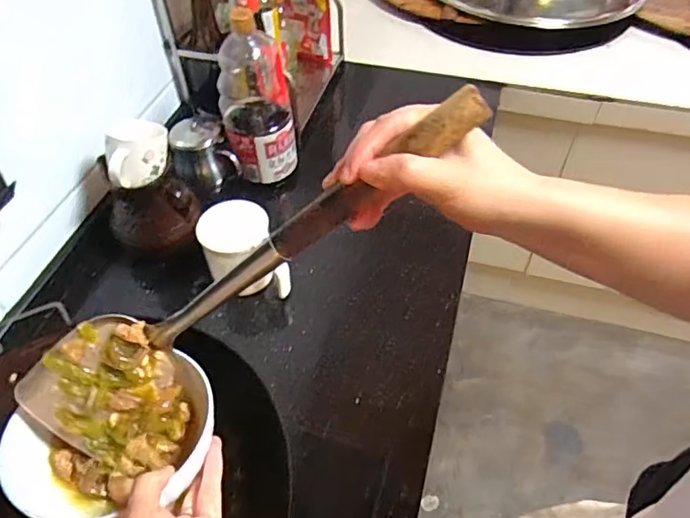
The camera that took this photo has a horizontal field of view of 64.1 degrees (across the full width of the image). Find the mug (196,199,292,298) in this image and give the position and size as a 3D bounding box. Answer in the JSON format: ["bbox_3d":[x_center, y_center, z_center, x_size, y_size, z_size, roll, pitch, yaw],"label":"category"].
[{"bbox_3d":[-0.140,-0.017,0.796,0.124,0.095,0.095,5,50,5],"label":"mug"}]

